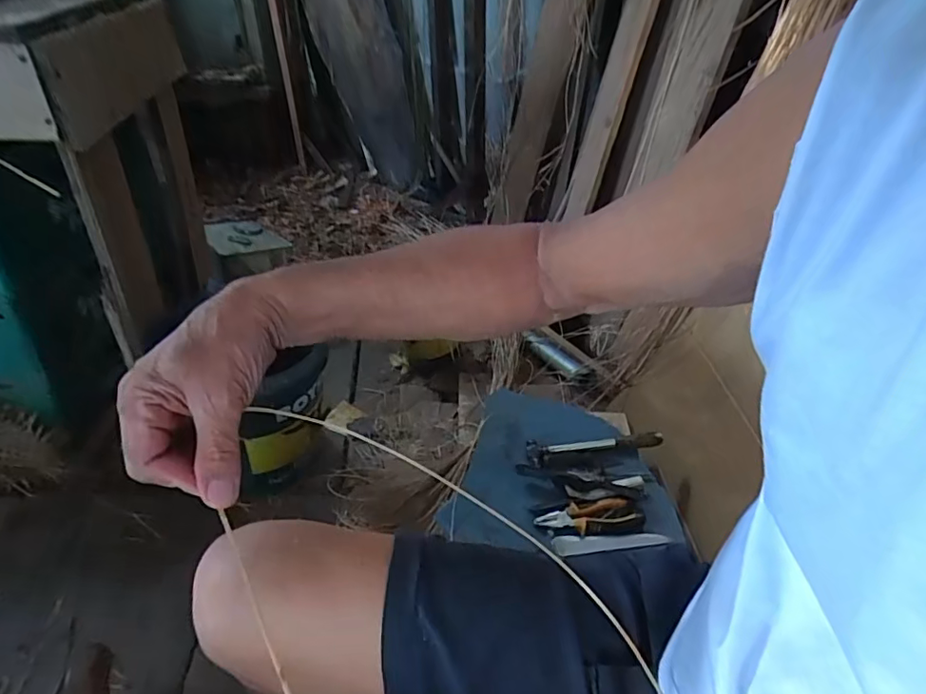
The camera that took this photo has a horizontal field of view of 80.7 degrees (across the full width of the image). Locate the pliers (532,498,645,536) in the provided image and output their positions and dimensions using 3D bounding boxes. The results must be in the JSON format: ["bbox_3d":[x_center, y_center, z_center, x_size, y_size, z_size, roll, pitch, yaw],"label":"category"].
[{"bbox_3d":[0.190,0.258,0.824,0.158,0.017,0.049,-2,64,-5],"label":"pliers"}]

